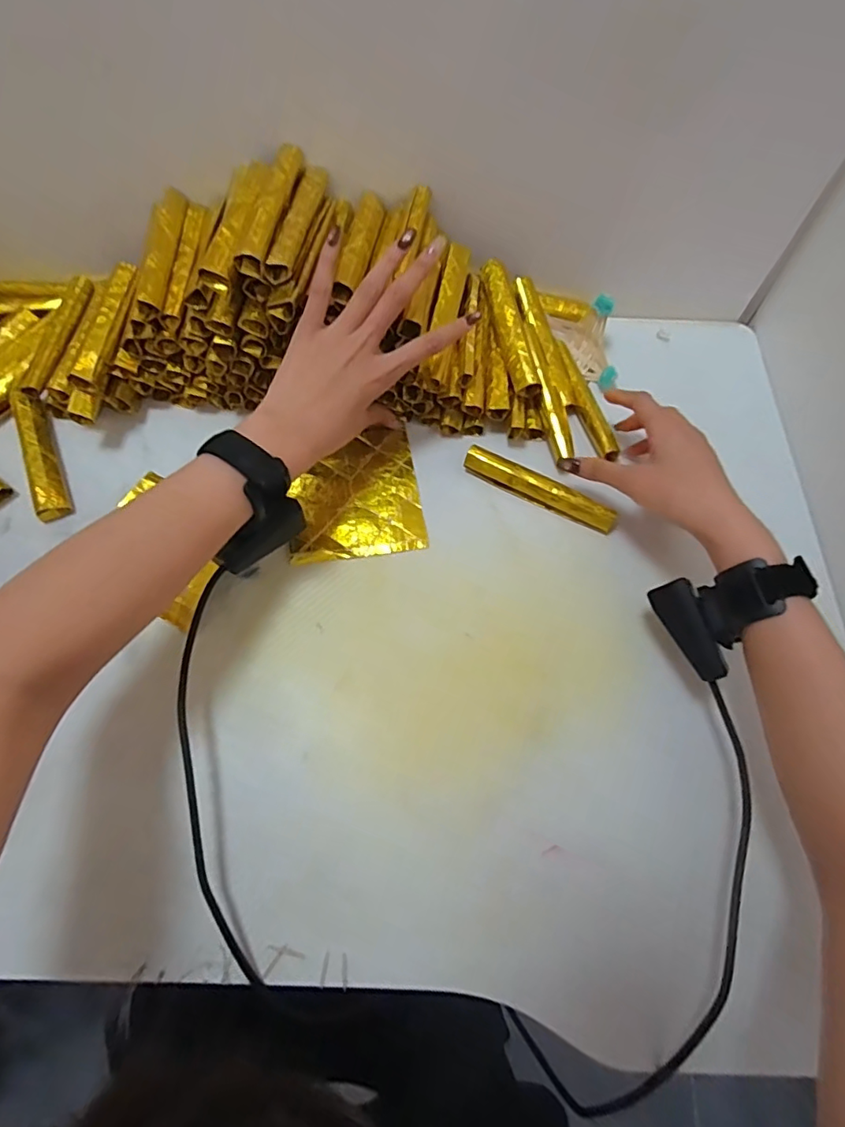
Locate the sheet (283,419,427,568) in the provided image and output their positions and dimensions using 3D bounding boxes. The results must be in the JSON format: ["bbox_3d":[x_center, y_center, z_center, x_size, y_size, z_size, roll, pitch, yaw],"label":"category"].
[{"bbox_3d":[-0.058,-0.059,0.462,0.108,0.008,0.117,-9,68,-5],"label":"sheet"}]

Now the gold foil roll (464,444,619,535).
[{"bbox_3d":[0.100,-0.063,0.456,0.135,0.021,0.019,27,70,10],"label":"gold foil roll"}]

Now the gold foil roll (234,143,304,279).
[{"bbox_3d":[-0.111,-0.268,0.400,0.019,0.019,0.127,9,68,3],"label":"gold foil roll"}]

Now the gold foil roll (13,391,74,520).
[{"bbox_3d":[-0.324,-0.093,0.457,0.023,0.026,0.130,-21,70,-9],"label":"gold foil roll"}]

